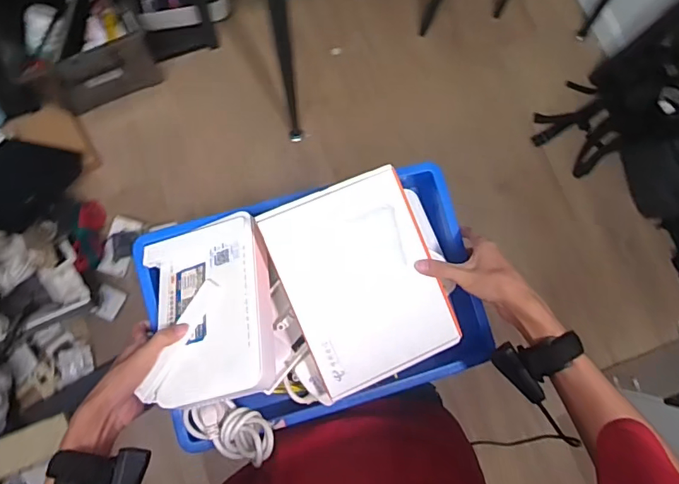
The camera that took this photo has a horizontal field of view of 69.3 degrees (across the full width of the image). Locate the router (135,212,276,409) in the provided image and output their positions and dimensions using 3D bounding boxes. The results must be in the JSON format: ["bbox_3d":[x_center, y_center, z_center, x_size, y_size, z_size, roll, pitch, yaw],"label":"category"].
[{"bbox_3d":[-0.158,0.081,0.598,0.161,0.034,0.220,-22,62,17],"label":"router"}]

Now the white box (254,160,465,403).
[{"bbox_3d":[0.028,0.049,0.591,0.180,0.037,0.233,-23,84,-7],"label":"white box"}]

